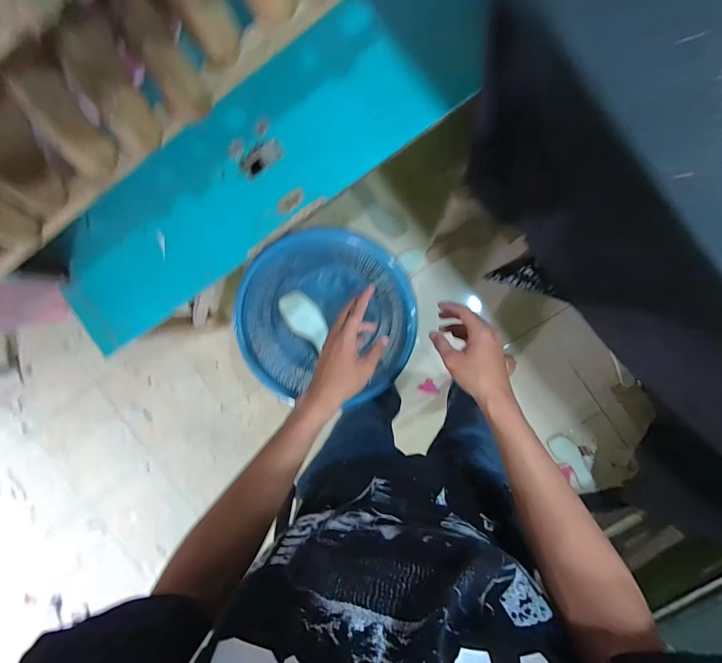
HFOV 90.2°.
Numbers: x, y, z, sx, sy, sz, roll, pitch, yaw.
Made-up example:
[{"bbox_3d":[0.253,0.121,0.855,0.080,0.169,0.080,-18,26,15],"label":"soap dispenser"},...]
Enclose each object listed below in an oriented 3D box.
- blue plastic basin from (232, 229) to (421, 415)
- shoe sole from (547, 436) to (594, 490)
[{"bbox_3d":[-0.071,-0.029,0.868,0.379,0.206,0.374,1,96,5],"label":"blue plastic basin"},{"bbox_3d":[0.808,0.493,1.362,0.088,0.020,0.240,-42,92,8],"label":"shoe sole"}]

